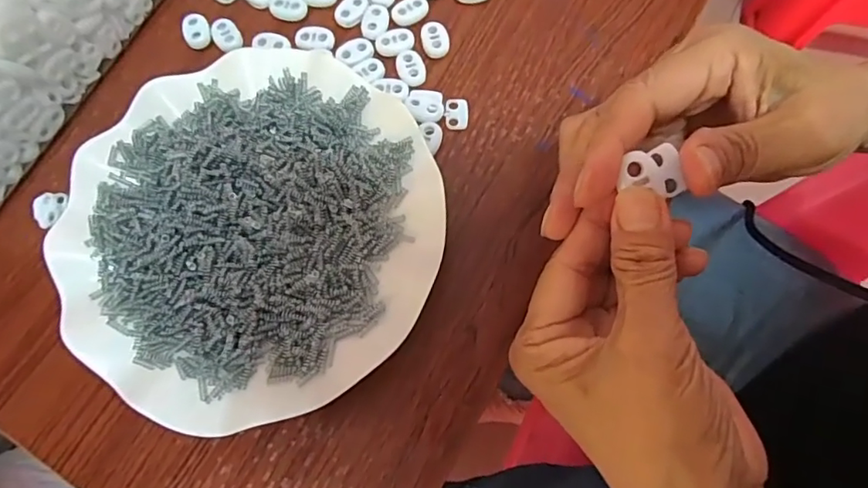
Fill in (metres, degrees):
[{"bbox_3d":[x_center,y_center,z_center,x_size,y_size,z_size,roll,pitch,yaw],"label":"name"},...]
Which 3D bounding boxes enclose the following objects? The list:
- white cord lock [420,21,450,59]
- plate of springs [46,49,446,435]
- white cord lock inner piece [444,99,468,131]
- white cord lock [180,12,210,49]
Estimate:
[{"bbox_3d":[0.001,-0.119,0.307,0.015,0.006,0.022,-9,74,-2],"label":"white cord lock"},{"bbox_3d":[-0.089,-0.009,0.267,0.181,0.026,0.178,0,74,1],"label":"plate of springs"},{"bbox_3d":[0.013,-0.073,0.295,0.013,0.004,0.018,1,74,1],"label":"white cord lock inner piece"},{"bbox_3d":[-0.141,-0.126,0.314,0.016,0.004,0.023,-21,75,-5],"label":"white cord lock"}]

